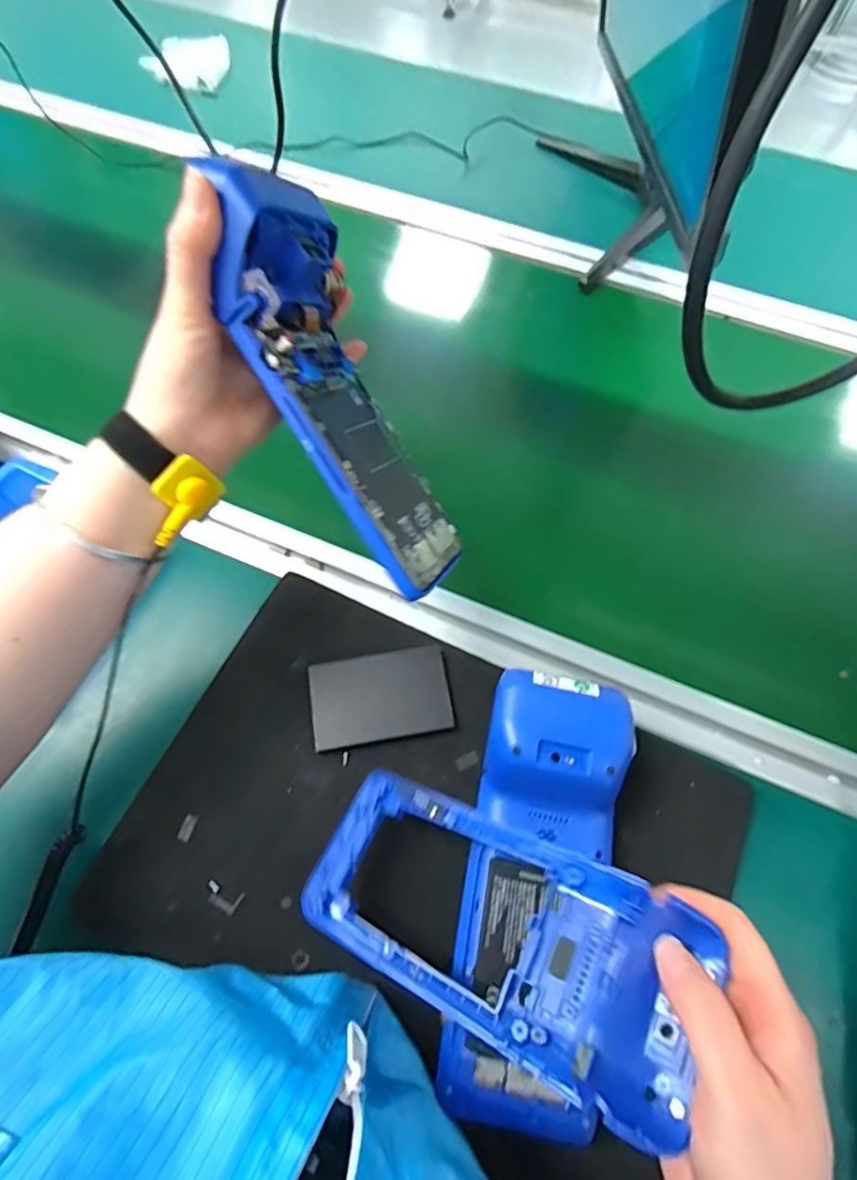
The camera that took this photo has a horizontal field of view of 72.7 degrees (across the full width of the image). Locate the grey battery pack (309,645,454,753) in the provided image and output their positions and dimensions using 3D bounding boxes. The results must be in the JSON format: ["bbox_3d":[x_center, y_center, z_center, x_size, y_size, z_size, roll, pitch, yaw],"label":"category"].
[{"bbox_3d":[-0.032,0.072,0.387,0.090,0.008,0.056,-9,65,-6],"label":"grey battery pack"}]

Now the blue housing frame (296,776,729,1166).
[{"bbox_3d":[0.026,0.153,0.273,0.188,0.032,0.086,15,62,34],"label":"blue housing frame"}]

